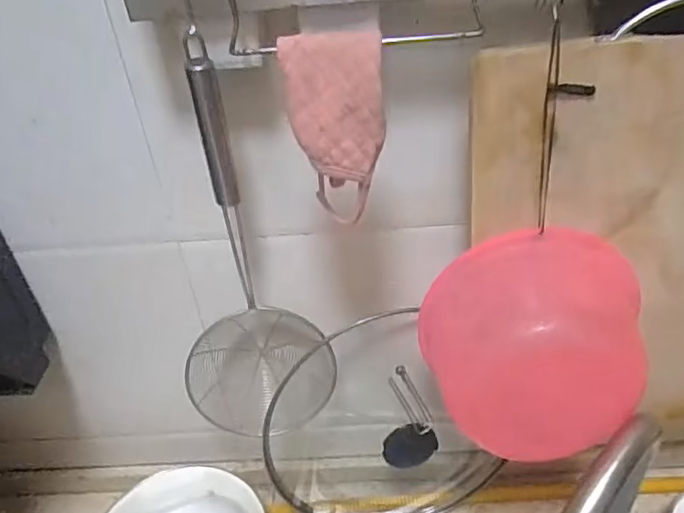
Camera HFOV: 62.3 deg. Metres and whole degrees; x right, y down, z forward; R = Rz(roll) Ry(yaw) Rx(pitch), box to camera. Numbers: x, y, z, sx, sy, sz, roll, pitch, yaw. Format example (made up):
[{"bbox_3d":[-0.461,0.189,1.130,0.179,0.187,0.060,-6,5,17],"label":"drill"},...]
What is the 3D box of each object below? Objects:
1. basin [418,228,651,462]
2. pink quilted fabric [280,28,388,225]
[{"bbox_3d":[0.152,0.070,0.453,0.168,0.137,0.108,0,35,8],"label":"basin"},{"bbox_3d":[-0.003,-0.084,0.372,0.058,0.114,0.029,-11,35,-8],"label":"pink quilted fabric"}]

